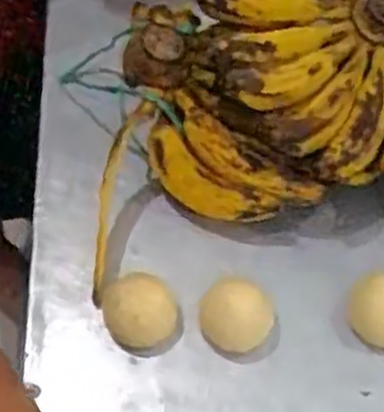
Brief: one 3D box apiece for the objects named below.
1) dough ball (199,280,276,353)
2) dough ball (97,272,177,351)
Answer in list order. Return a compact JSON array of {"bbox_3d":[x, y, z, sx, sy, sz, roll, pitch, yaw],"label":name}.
[{"bbox_3d":[0.033,0.084,0.588,0.053,0.038,0.042,-2,52,3],"label":"dough ball"},{"bbox_3d":[-0.040,0.080,0.600,0.059,0.045,0.048,-10,52,-3],"label":"dough ball"}]

